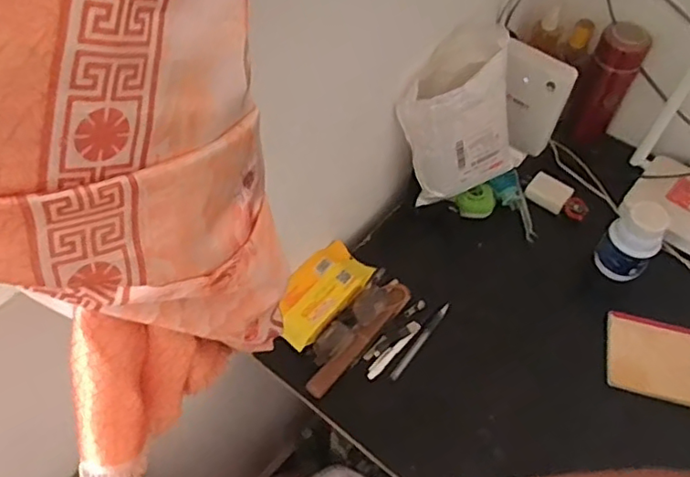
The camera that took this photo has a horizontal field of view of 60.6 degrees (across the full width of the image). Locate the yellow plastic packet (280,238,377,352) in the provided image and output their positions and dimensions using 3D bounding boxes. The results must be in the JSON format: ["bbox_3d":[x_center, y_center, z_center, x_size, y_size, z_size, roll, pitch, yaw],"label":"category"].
[{"bbox_3d":[-0.032,0.066,0.773,0.078,0.027,0.154,33,59,21],"label":"yellow plastic packet"}]

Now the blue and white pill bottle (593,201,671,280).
[{"bbox_3d":[0.387,0.007,0.794,0.061,0.105,0.067,-31,60,-22],"label":"blue and white pill bottle"}]

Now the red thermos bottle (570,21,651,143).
[{"bbox_3d":[0.403,-0.238,0.915,0.072,0.183,0.088,31,58,19],"label":"red thermos bottle"}]

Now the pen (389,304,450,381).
[{"bbox_3d":[0.099,0.130,0.757,0.013,0.006,0.131,32,60,17],"label":"pen"}]

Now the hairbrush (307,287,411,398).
[{"bbox_3d":[0.022,0.126,0.747,0.026,0.013,0.184,35,60,22],"label":"hairbrush"}]

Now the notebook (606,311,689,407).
[{"bbox_3d":[0.411,0.153,0.754,0.148,0.021,0.113,11,54,6],"label":"notebook"}]

